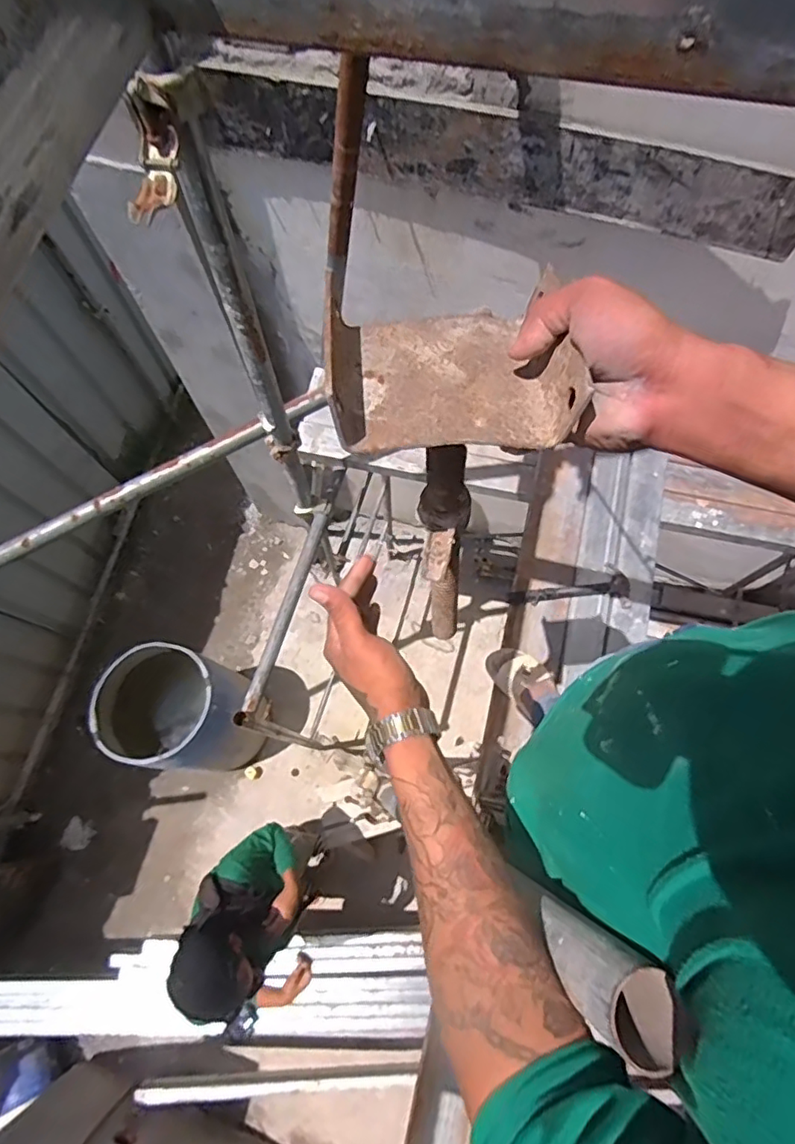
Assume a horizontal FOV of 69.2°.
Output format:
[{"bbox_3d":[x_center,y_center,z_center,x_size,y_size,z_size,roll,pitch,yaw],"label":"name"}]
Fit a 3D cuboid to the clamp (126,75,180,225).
[{"bbox_3d":[-0.289,-0.479,0.658,0.043,0.098,0.107,14,72,5],"label":"clamp"}]

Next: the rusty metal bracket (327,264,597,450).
[{"bbox_3d":[0.036,-0.137,0.376,0.141,0.052,0.121,-3,71,0],"label":"rusty metal bracket"}]

